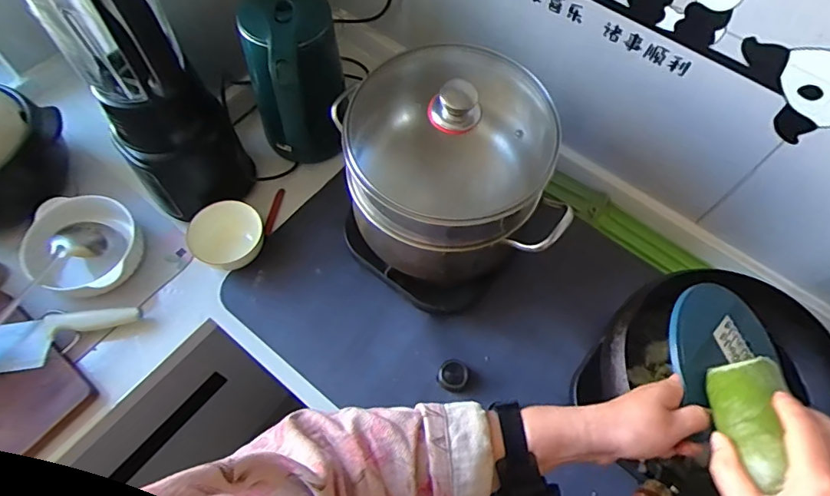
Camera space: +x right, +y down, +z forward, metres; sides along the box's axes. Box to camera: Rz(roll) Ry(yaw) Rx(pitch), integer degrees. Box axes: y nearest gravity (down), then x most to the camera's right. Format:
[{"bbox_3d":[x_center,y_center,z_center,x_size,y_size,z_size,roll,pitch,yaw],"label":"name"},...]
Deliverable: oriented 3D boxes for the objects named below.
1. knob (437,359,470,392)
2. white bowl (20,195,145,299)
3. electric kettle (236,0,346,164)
[{"bbox_3d":[0.054,0.178,0.689,0.039,0.016,0.041,1,63,-1],"label":"knob"},{"bbox_3d":[-0.467,-0.010,0.705,0.120,0.078,0.154,7,63,2],"label":"white bowl"},{"bbox_3d":[-0.184,-0.245,0.776,0.145,0.250,0.171,-12,64,-7],"label":"electric kettle"}]

